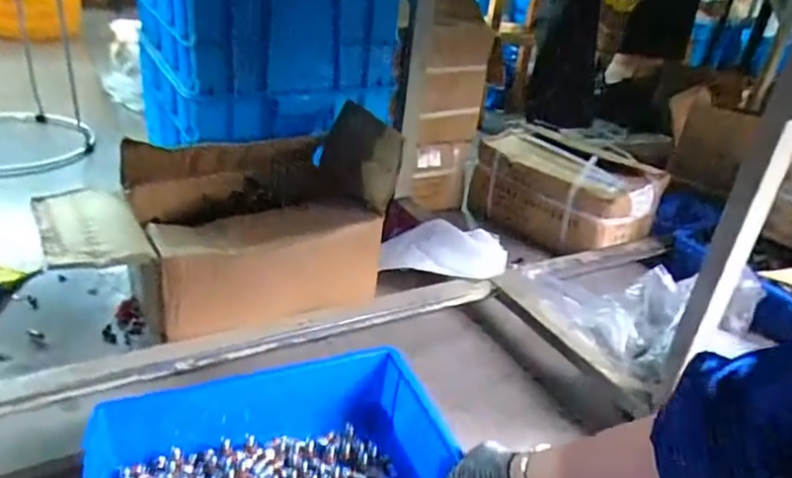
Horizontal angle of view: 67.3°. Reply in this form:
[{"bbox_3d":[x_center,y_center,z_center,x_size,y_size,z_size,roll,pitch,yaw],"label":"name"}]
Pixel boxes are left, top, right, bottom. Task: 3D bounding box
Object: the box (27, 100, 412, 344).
[{"bbox_3d":[-0.223,-0.002,0.883,0.482,0.255,0.270,-8,45,-7],"label":"box"}]

